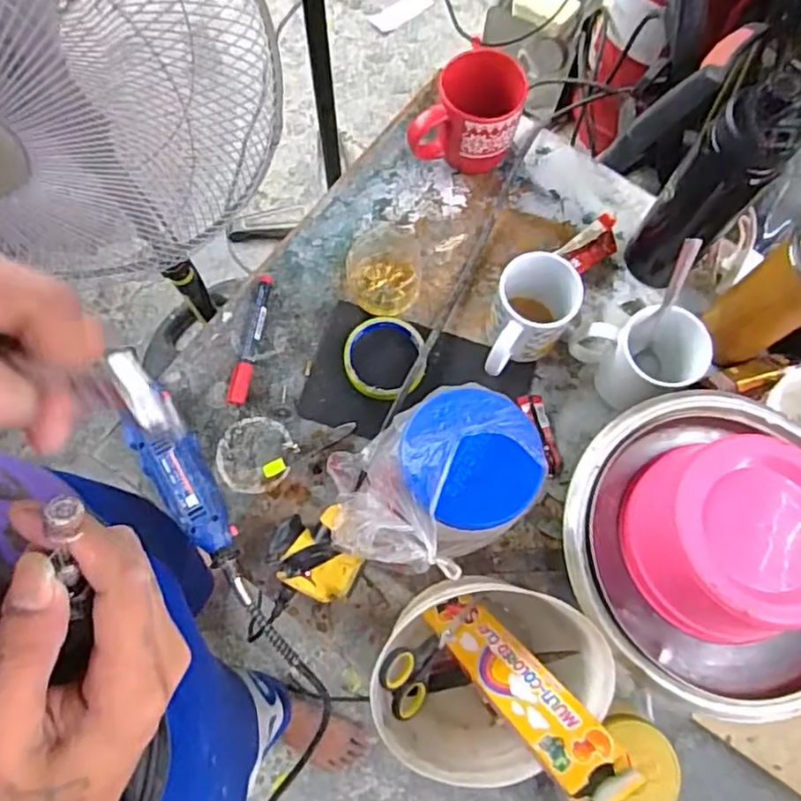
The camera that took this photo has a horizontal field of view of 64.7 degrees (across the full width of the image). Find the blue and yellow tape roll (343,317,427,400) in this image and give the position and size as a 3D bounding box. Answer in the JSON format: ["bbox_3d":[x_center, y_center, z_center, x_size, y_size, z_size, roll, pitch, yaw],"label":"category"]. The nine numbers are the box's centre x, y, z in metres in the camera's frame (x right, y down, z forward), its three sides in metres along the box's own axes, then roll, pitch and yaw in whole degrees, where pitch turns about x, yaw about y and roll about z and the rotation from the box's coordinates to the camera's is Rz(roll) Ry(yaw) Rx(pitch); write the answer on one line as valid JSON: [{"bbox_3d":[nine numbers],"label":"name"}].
[{"bbox_3d":[-0.017,-0.045,0.670,0.084,0.017,0.091,0,72,-1],"label":"blue and yellow tape roll"}]

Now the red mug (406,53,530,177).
[{"bbox_3d":[0.076,-0.318,0.712,0.112,0.110,0.096,14,73,4],"label":"red mug"}]

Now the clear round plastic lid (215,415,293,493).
[{"bbox_3d":[-0.150,0.055,0.649,0.075,0.008,0.076,0,72,-1],"label":"clear round plastic lid"}]

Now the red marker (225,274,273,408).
[{"bbox_3d":[-0.159,-0.066,0.679,0.020,0.012,0.144,10,72,2],"label":"red marker"}]

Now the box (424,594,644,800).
[{"bbox_3d":[0.088,0.219,0.489,0.051,0.220,0.020,-38,117,-11],"label":"box"}]

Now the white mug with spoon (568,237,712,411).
[{"bbox_3d":[0.241,-0.052,0.614,0.095,0.143,0.103,-30,75,-10],"label":"white mug with spoon"}]

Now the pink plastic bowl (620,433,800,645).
[{"bbox_3d":[0.257,0.100,0.495,0.149,0.081,0.149,0,72,-1],"label":"pink plastic bowl"}]

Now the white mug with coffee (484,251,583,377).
[{"bbox_3d":[0.125,-0.077,0.642,0.078,0.101,0.113,25,74,7],"label":"white mug with coffee"}]

